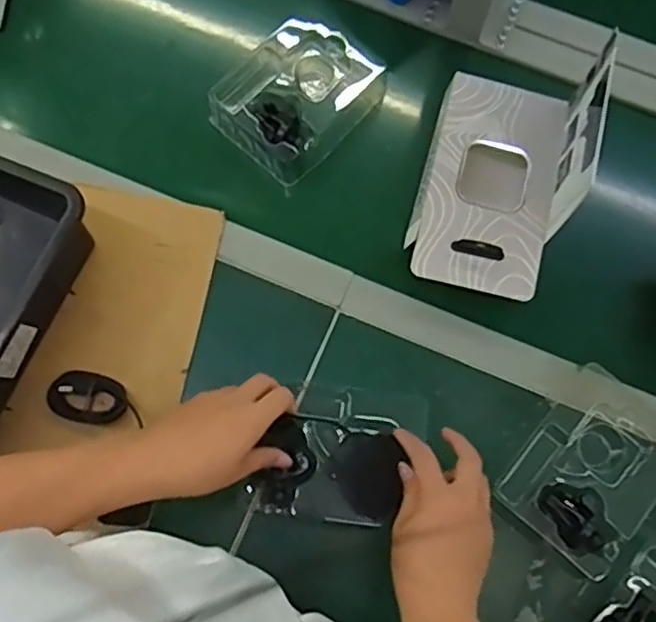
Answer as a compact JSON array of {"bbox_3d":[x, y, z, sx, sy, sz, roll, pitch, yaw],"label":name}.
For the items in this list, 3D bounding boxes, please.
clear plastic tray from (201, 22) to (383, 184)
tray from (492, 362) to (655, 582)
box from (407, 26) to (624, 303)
[{"bbox_3d":[-0.030,-0.227,0.701,0.124,0.046,0.158,43,78,9],"label":"clear plastic tray"},{"bbox_3d":[0.240,0.140,0.597,0.113,0.034,0.158,41,78,9],"label":"tray"},{"bbox_3d":[0.174,-0.133,0.646,0.156,0.087,0.241,14,75,2],"label":"box"}]

